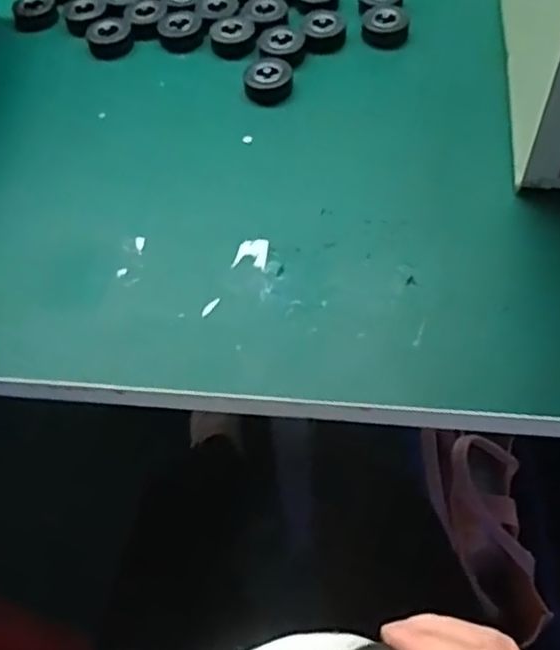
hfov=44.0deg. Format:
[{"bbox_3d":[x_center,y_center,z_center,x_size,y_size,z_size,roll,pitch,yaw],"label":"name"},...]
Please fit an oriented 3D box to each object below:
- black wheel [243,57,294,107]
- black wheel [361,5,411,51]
[{"bbox_3d":[-0.008,-0.192,0.543,0.038,0.015,0.041,-3,57,4],"label":"black wheel"},{"bbox_3d":[0.089,-0.251,0.577,0.037,0.014,0.040,-3,57,4],"label":"black wheel"}]

